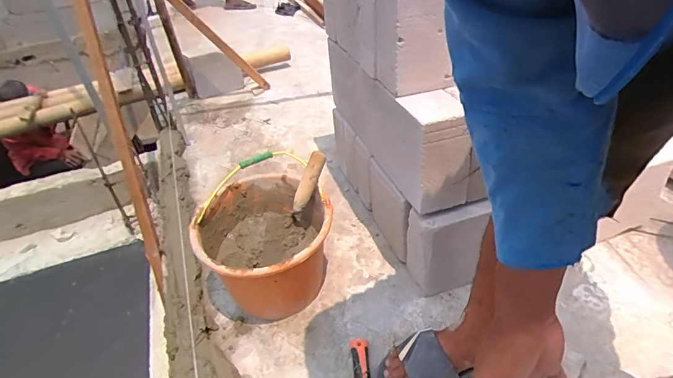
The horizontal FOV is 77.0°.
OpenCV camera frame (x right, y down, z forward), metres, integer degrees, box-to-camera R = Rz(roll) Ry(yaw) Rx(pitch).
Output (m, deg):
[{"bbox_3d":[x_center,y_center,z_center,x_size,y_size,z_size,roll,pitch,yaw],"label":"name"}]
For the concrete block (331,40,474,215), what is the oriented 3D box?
[{"bbox_3d":[0.115,-0.191,1.000,0.103,0.200,0.573,-15,36,-11],"label":"concrete block"}]

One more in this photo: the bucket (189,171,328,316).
[{"bbox_3d":[-0.150,0.142,0.942,0.268,0.226,0.291,-5,35,3],"label":"bucket"}]

